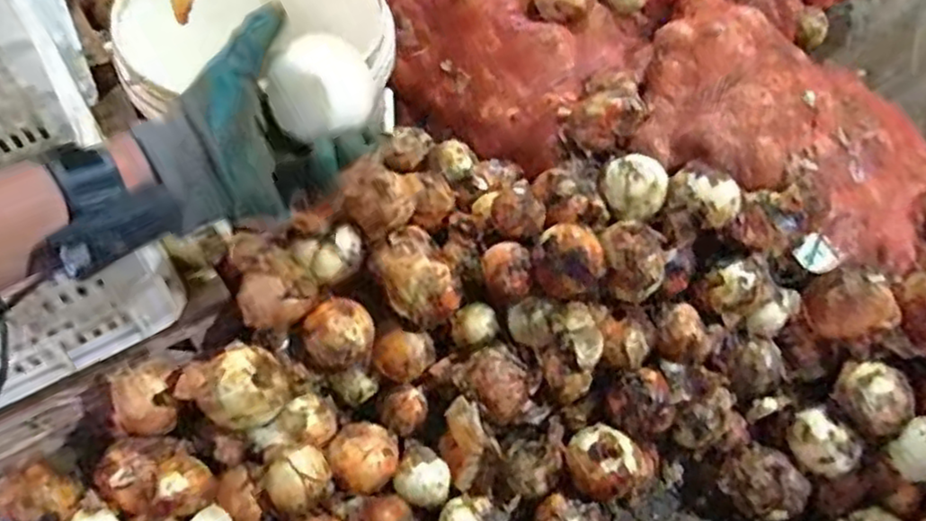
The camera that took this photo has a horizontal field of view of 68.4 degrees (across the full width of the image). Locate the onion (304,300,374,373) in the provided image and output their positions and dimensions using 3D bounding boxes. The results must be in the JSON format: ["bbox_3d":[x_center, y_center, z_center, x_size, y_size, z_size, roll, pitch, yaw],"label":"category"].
[{"bbox_3d":[-0.152,0.103,0.846,0.085,0.087,0.085,-9,60,-10],"label":"onion"}]

